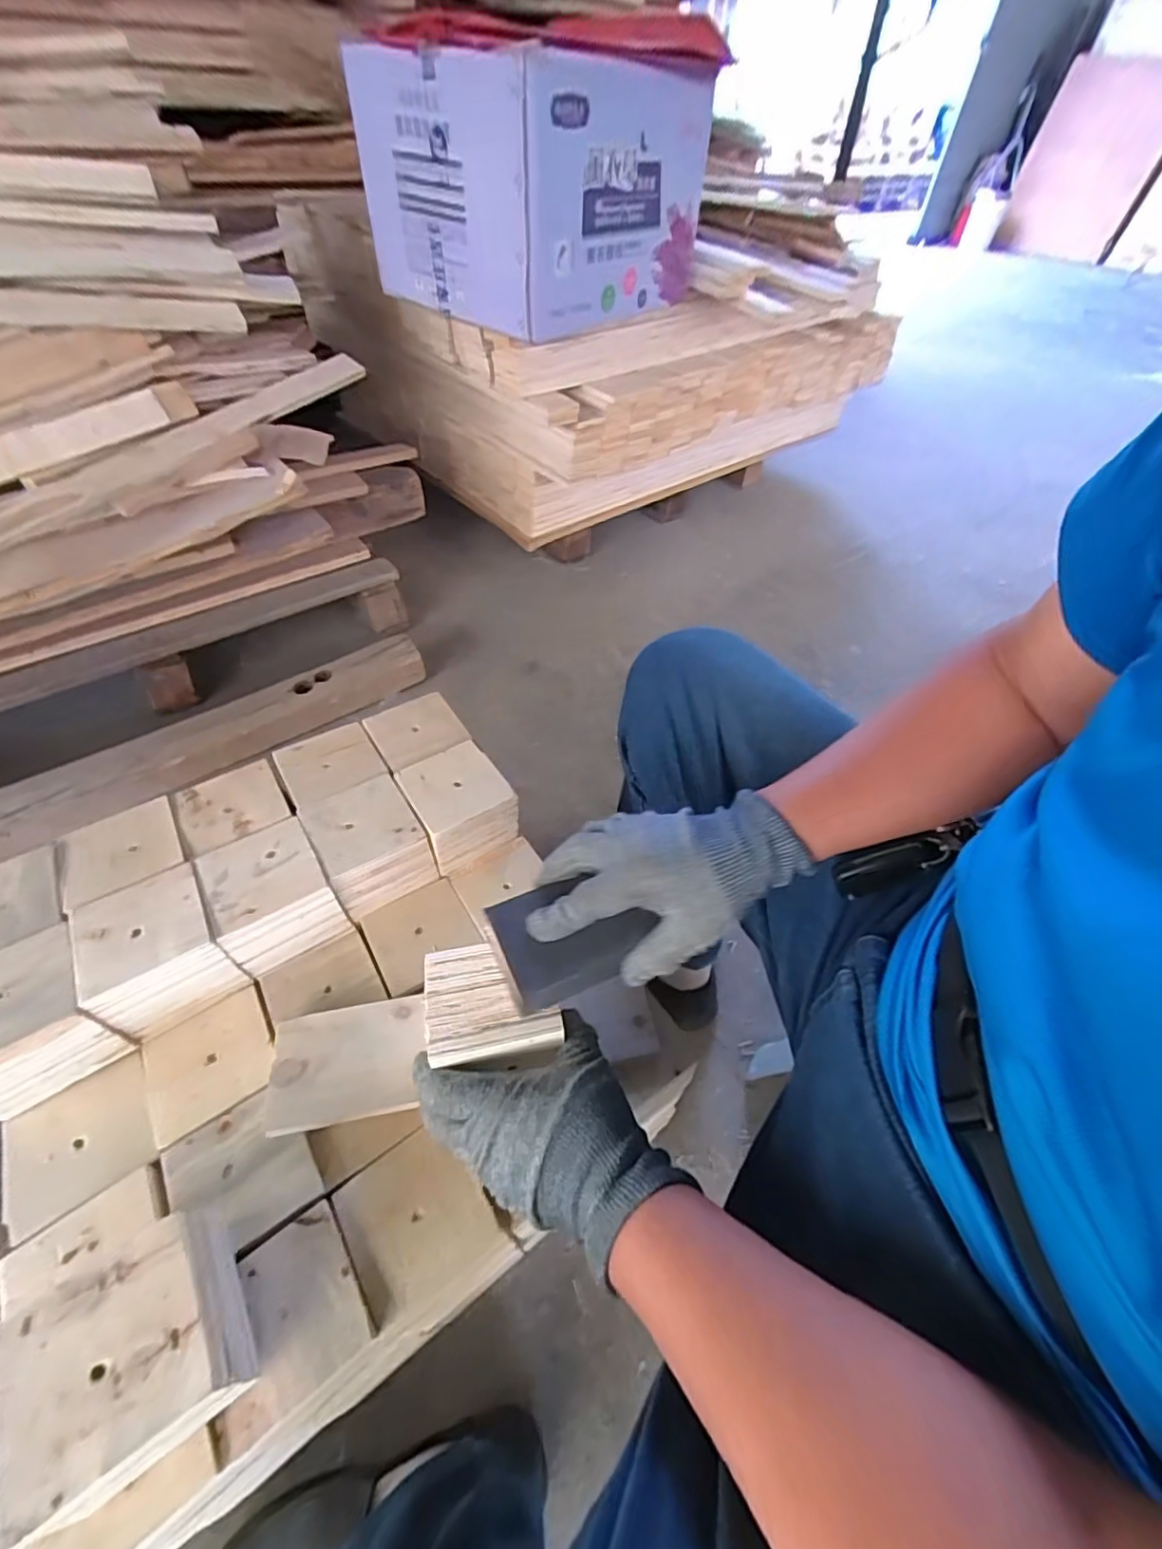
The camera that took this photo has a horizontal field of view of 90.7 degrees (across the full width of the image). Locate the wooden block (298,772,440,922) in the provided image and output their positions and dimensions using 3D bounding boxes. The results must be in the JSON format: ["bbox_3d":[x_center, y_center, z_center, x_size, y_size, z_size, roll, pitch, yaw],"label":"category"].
[{"bbox_3d":[-0.204,0.069,0.563,0.090,0.076,0.098,-27,56,-23],"label":"wooden block"}]

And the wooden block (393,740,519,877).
[{"bbox_3d":[-0.124,0.034,0.594,0.091,0.075,0.097,-26,56,-23],"label":"wooden block"}]

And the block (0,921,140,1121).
[{"bbox_3d":[-0.422,0.187,0.441,0.093,0.070,0.100,-30,58,-25],"label":"block"}]

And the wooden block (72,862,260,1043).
[{"bbox_3d":[-0.349,0.149,0.485,0.091,0.087,0.101,-26,56,-23],"label":"wooden block"}]

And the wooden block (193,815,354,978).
[{"bbox_3d":[-0.275,0.112,0.523,0.091,0.081,0.098,-27,56,-23],"label":"wooden block"}]

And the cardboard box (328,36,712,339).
[{"bbox_3d":[-0.042,-0.995,0.984,0.342,0.292,0.550,32,55,21],"label":"cardboard box"}]

